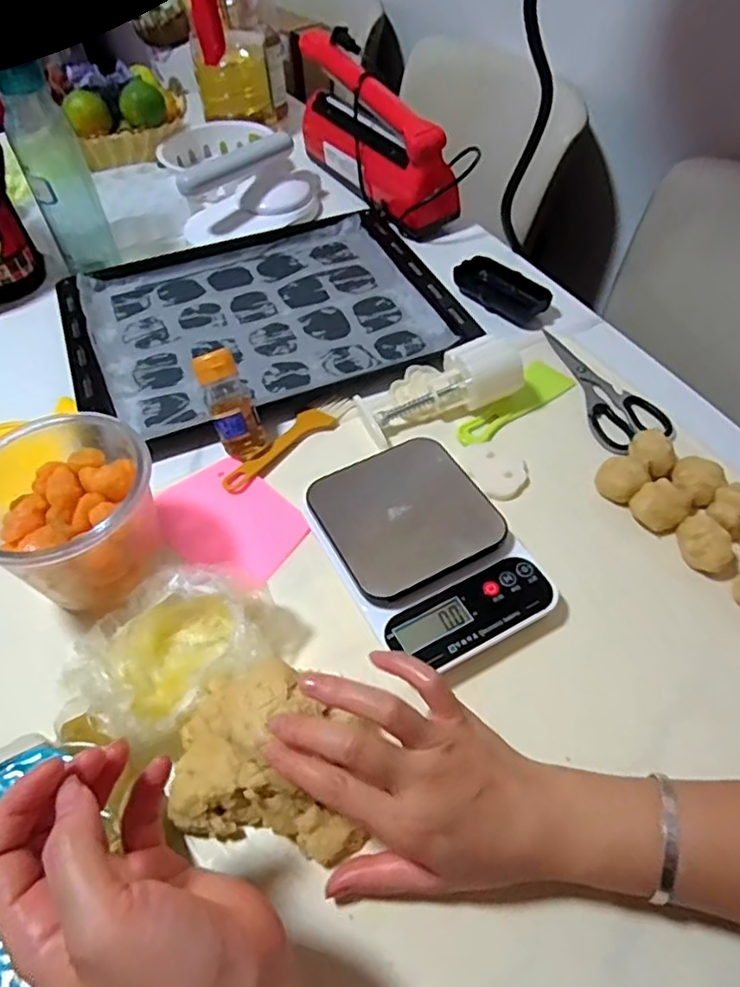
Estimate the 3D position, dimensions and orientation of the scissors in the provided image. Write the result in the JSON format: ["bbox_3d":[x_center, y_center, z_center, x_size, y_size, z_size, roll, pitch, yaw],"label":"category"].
[{"bbox_3d":[0.226,-0.107,0.596,0.066,0.012,0.171,-11,53,-6],"label":"scissors"}]

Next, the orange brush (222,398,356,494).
[{"bbox_3d":[-0.073,-0.047,0.559,0.033,0.008,0.143,36,61,26],"label":"orange brush"}]

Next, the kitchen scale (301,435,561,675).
[{"bbox_3d":[0.039,0.043,0.467,0.128,0.034,0.176,-26,56,-17],"label":"kitchen scale"}]

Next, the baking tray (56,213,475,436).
[{"bbox_3d":[-0.124,-0.206,0.680,0.394,0.023,0.308,-18,54,-12],"label":"baking tray"}]

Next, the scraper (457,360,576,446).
[{"bbox_3d":[0.133,-0.085,0.585,0.140,0.014,0.047,-35,59,-23],"label":"scraper"}]

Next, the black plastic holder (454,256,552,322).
[{"bbox_3d":[0.145,-0.227,0.679,0.107,0.022,0.057,34,60,25],"label":"black plastic holder"}]

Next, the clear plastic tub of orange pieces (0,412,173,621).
[{"bbox_3d":[-0.211,0.020,0.444,0.116,0.110,0.116,-1,52,1],"label":"clear plastic tub of orange pieces"}]

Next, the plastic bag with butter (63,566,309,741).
[{"bbox_3d":[-0.126,0.099,0.414,0.143,0.061,0.093,-36,59,-23],"label":"plastic bag with butter"}]

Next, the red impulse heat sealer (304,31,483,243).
[{"bbox_3d":[0.010,-0.475,0.803,0.100,0.142,0.298,-23,55,-15],"label":"red impulse heat sealer"}]

